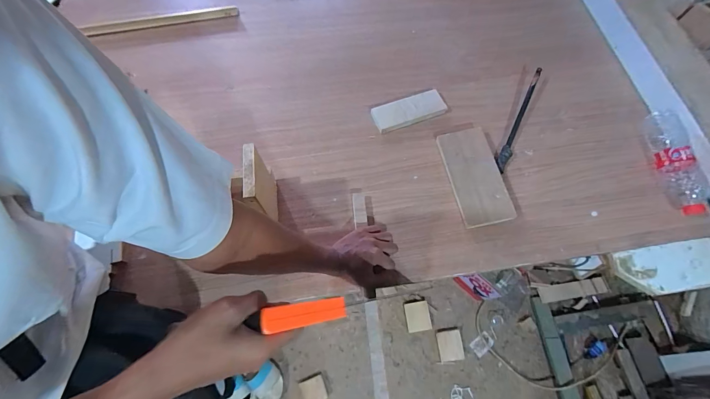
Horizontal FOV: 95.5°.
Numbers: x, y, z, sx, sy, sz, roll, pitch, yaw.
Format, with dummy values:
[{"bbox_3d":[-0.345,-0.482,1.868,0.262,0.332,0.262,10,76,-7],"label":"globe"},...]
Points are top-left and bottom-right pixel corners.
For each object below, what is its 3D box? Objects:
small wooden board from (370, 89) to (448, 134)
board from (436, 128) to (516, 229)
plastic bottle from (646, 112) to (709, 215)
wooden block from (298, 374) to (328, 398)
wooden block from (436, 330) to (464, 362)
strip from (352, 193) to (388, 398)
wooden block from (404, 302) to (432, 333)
[{"bbox_3d":[0.121,-0.201,0.730,0.162,0.017,0.063,-19,71,-9],"label":"small wooden board"},{"bbox_3d":[0.244,-0.049,0.662,0.096,0.009,0.209,-16,69,8],"label":"board"},{"bbox_3d":[0.666,-0.078,0.669,0.065,0.059,0.226,-2,69,-2],"label":"plastic bottle"},{"bbox_3d":[-0.152,0.696,1.173,0.085,0.011,0.086,-20,70,-9],"label":"wooden block"},{"bbox_3d":[0.367,0.562,1.235,0.095,0.013,0.105,-6,68,-4],"label":"wooden block"},{"bbox_3d":[0.033,0.239,0.533,0.025,0.019,0.543,-5,67,-4],"label":"strip"},{"bbox_3d":[0.247,0.460,1.264,0.091,0.012,0.105,-7,68,-5],"label":"wooden block"}]

